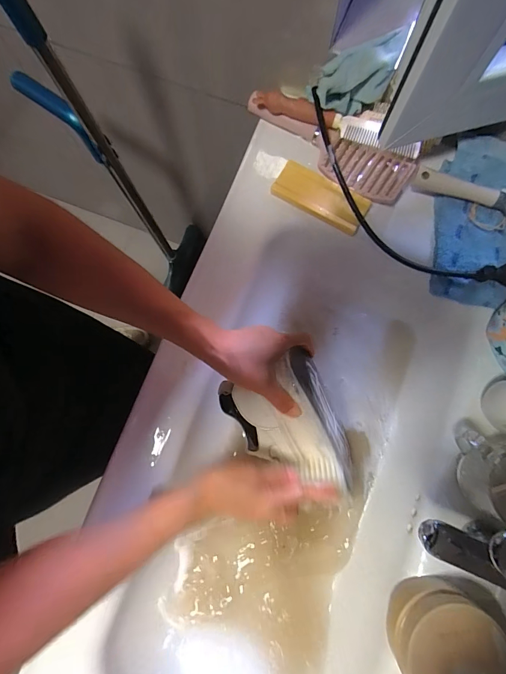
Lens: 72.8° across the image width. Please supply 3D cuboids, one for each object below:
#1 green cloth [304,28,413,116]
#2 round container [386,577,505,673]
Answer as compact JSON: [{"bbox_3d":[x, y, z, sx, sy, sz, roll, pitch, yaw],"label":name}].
[{"bbox_3d":[0.138,-0.345,0.466,0.120,0.056,0.078,-1,79,1],"label":"green cloth"},{"bbox_3d":[0.204,0.330,0.365,0.104,0.067,0.120,-30,80,-4],"label":"round container"}]

